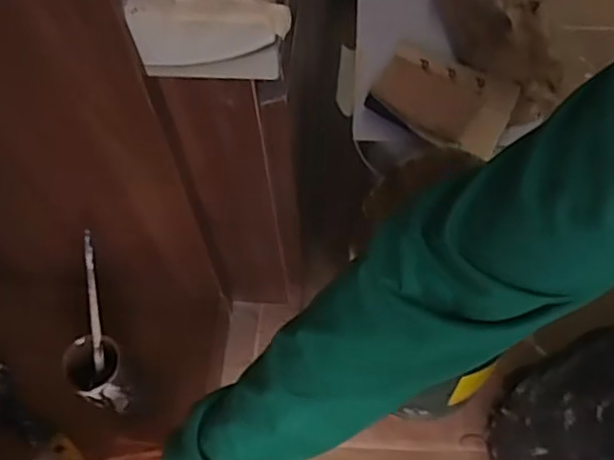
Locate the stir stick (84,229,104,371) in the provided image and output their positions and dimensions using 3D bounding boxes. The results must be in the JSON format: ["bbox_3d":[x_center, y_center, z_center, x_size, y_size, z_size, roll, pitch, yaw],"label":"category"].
[{"bbox_3d":[-0.190,0.064,0.577,0.009,0.143,0.009,9,27,9],"label":"stir stick"}]

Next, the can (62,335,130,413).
[{"bbox_3d":[-0.191,0.137,0.615,0.053,0.078,0.051,-1,59,2],"label":"can"}]

